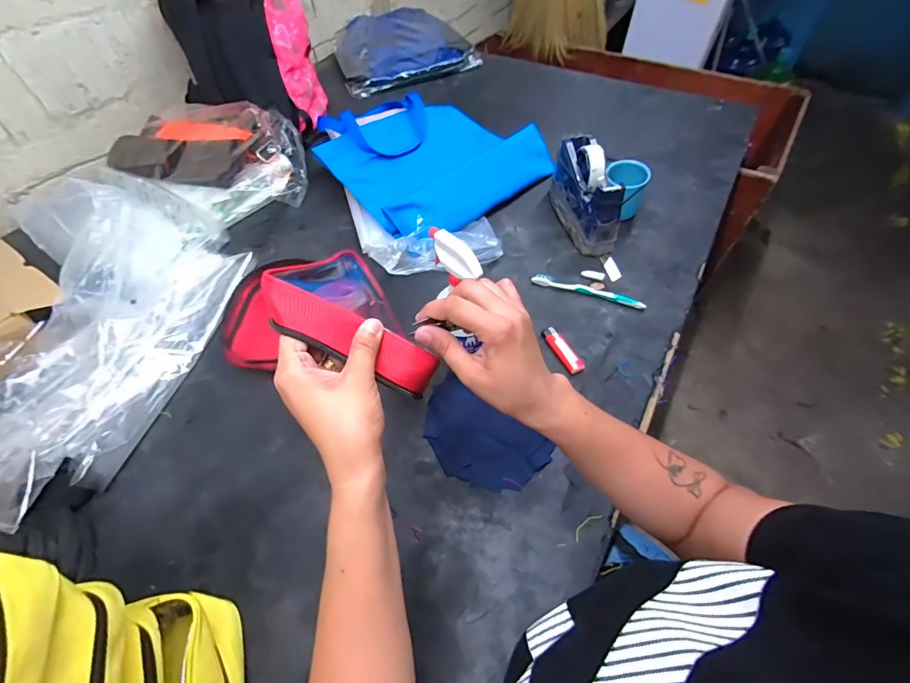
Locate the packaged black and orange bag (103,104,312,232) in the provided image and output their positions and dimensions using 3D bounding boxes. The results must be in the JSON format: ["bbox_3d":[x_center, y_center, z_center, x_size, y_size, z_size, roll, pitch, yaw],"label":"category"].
[{"bbox_3d":[-0.508,-0.397,0.803,0.398,0.111,0.243,22,60,18],"label":"packaged black and orange bag"}]

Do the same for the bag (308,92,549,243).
[{"bbox_3d":[-0.045,-0.388,0.817,0.383,0.071,0.366,-35,60,-19],"label":"bag"}]

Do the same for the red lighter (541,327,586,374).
[{"bbox_3d":[0.161,0.011,0.583,0.024,0.012,0.083,-24,57,-13],"label":"red lighter"}]

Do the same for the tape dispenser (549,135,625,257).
[{"bbox_3d":[0.233,-0.266,0.700,0.070,0.122,0.198,-11,55,-4],"label":"tape dispenser"}]

